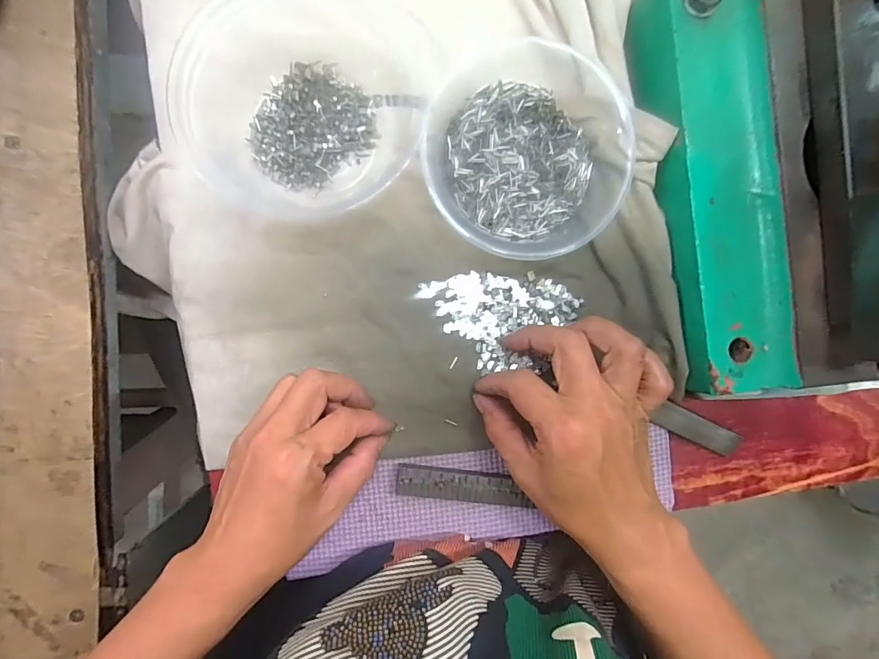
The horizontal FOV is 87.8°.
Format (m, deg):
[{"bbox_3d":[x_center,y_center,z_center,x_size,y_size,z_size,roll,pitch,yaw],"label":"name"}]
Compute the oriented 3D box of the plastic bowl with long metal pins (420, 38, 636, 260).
[{"bbox_3d":[0.058,-0.115,0.285,0.124,0.036,0.142,18,90,-5],"label":"plastic bowl with long metal pins"}]

